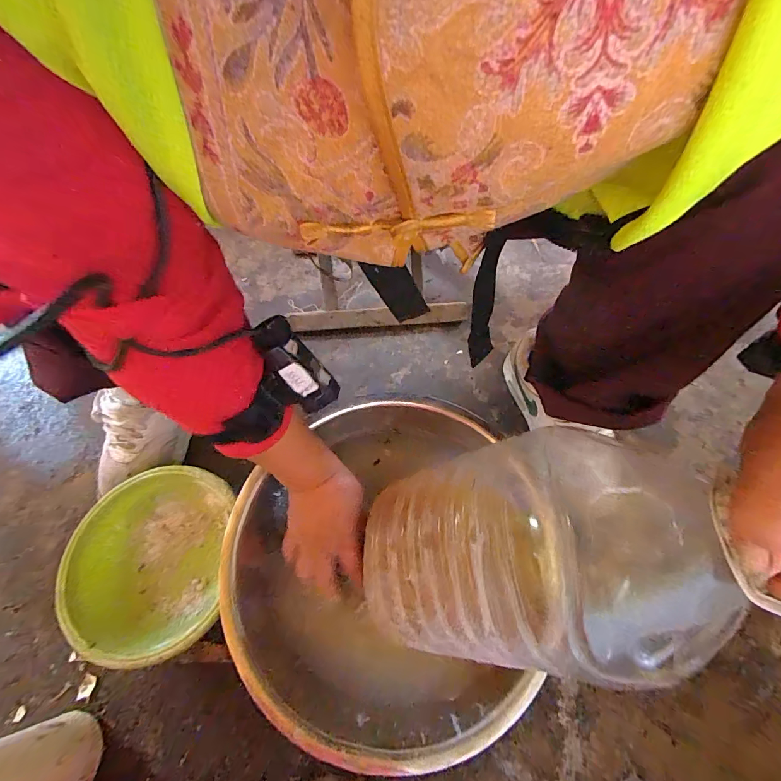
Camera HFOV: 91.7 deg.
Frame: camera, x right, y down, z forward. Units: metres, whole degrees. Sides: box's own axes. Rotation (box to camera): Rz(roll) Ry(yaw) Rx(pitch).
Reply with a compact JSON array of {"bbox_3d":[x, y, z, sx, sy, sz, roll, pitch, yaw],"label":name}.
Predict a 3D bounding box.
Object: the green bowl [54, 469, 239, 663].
[{"bbox_3d":[-0.262,0.190,0.431,0.163,0.074,0.182,-4,63,-1],"label":"green bowl"}]

